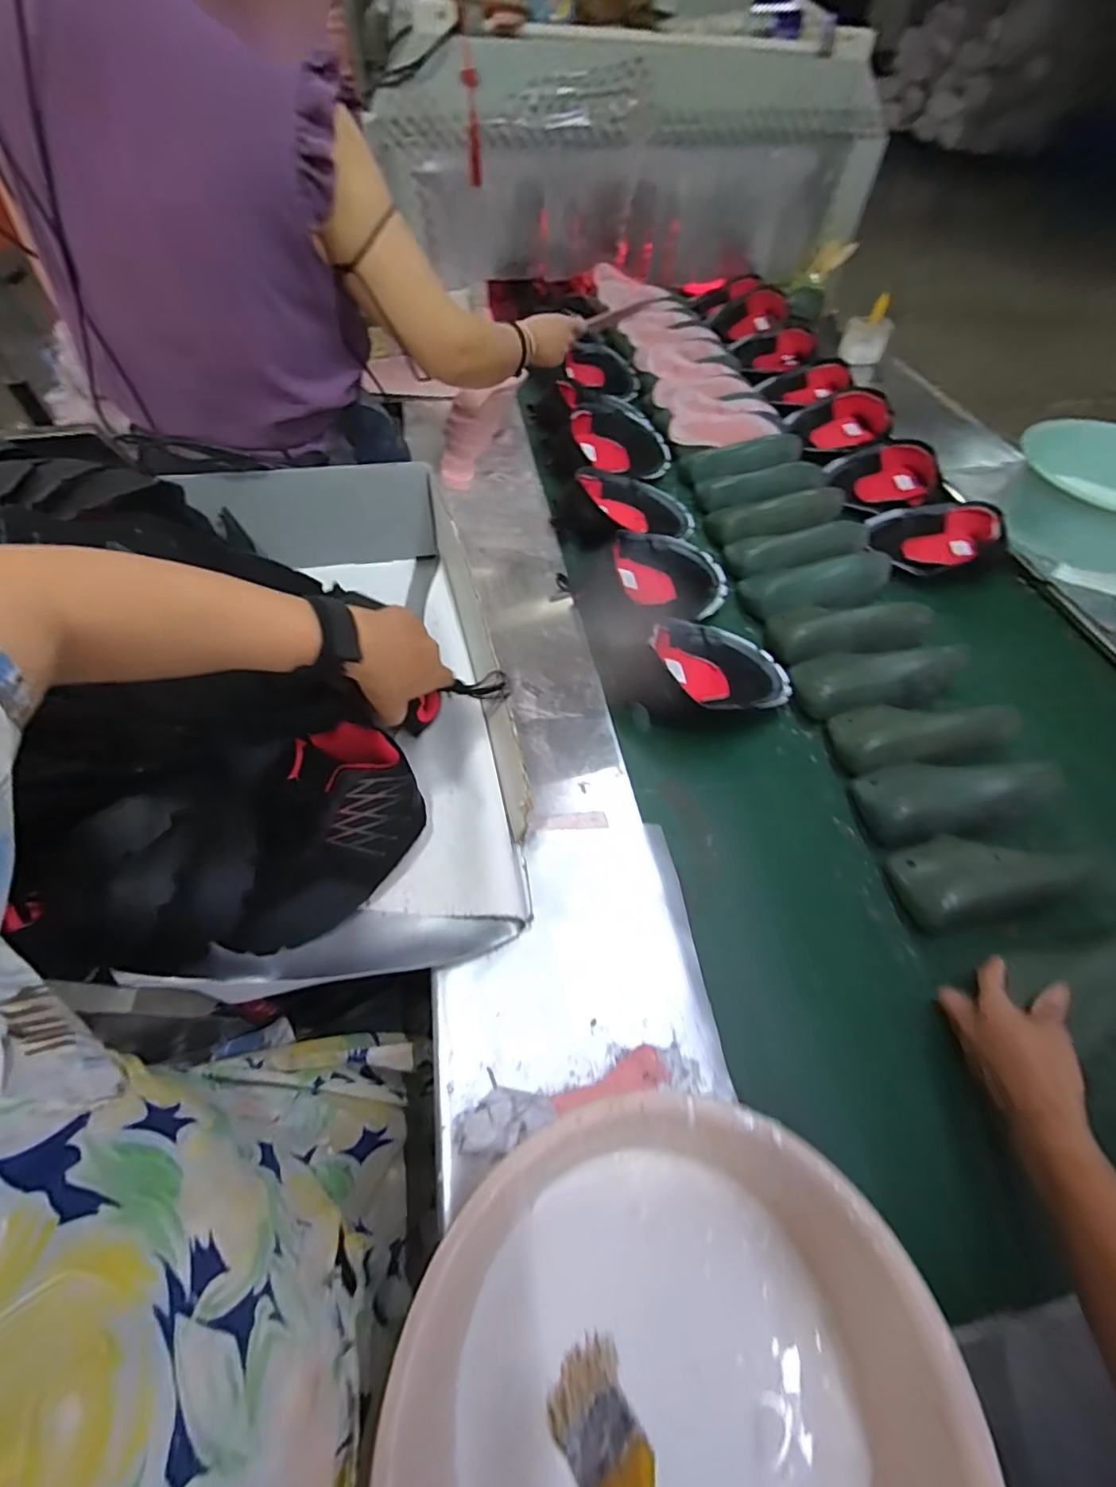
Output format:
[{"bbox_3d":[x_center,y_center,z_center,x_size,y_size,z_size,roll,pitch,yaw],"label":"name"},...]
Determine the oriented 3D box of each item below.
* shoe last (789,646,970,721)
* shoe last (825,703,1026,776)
[{"bbox_3d":[0.442,-0.091,0.771,0.230,0.066,0.097,-10,55,6],"label":"shoe last"},{"bbox_3d":[0.465,-0.018,0.724,0.216,0.083,0.090,-6,56,-8],"label":"shoe last"}]

